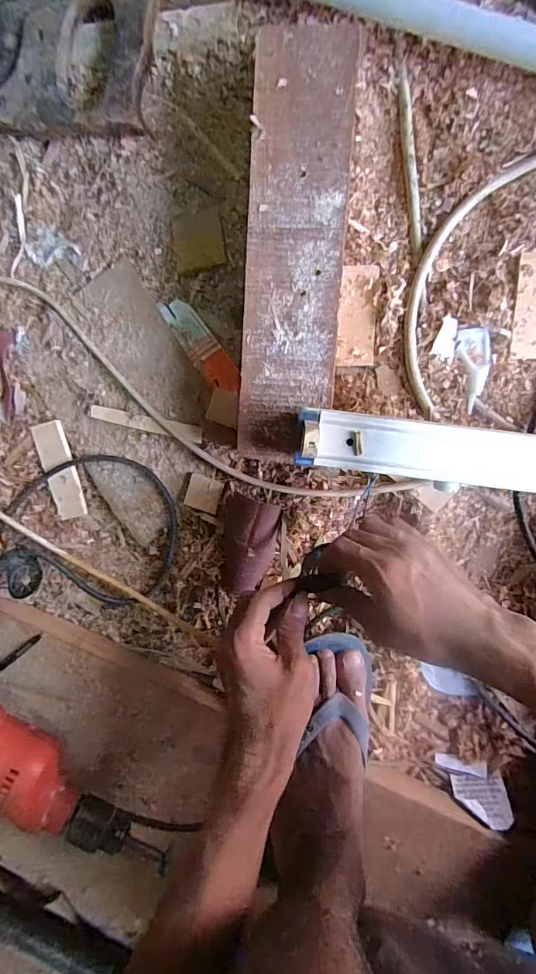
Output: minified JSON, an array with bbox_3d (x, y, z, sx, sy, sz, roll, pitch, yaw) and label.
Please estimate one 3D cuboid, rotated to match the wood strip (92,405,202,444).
[{"bbox_3d":[-0.129,-0.067,0.463,0.126,0.008,0.017,14,96,6],"label":"wood strip"}]

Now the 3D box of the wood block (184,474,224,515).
[{"bbox_3d":[-0.067,0.007,0.463,0.037,0.009,0.036,16,96,6],"label":"wood block"}]

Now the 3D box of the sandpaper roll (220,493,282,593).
[{"bbox_3d":[-0.021,0.059,0.447,0.056,0.028,0.097,9,95,6],"label":"sandpaper roll"}]

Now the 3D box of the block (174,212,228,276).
[{"bbox_3d":[-0.069,-0.249,0.446,0.051,0.007,0.056,-5,94,7],"label":"block"}]

